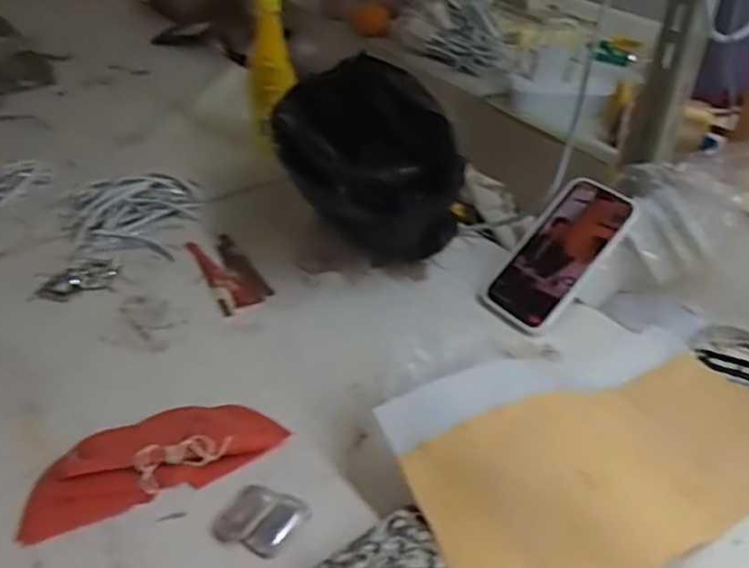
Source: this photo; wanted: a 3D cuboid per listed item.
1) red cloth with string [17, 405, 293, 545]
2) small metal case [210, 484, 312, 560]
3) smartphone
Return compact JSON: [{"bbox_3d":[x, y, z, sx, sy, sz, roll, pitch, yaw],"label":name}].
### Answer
[{"bbox_3d":[-0.174,0.133,0.542,0.192,0.018,0.077,-15,40,-20],"label":"red cloth with string"},{"bbox_3d":[-0.083,0.171,0.502,0.059,0.008,0.047,15,40,18],"label":"small metal case"},{"bbox_3d":[0.190,-0.031,0.706,0.087,0.017,0.169,34,82,35],"label":"smartphone"}]

